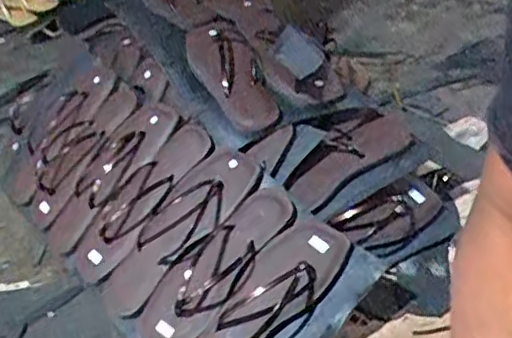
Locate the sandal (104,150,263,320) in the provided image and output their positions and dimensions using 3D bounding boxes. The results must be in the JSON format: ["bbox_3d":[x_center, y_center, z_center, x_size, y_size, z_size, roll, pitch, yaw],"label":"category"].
[{"bbox_3d":[-0.100,0.076,0.815,0.261,0.047,0.089,-46,40,-4],"label":"sandal"}]

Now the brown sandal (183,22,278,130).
[{"bbox_3d":[-0.040,-0.145,0.942,0.092,0.032,0.248,-16,52,-14],"label":"brown sandal"}]

